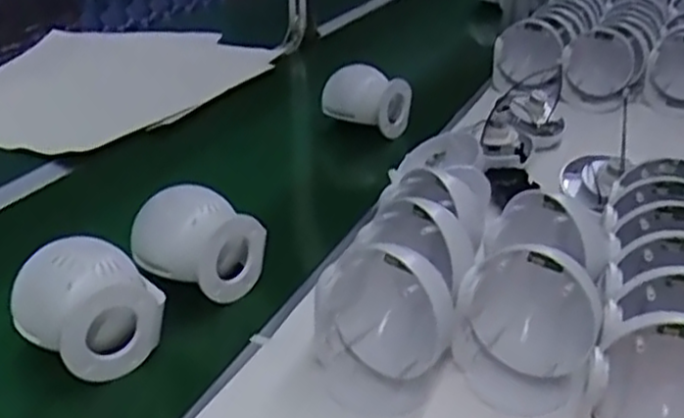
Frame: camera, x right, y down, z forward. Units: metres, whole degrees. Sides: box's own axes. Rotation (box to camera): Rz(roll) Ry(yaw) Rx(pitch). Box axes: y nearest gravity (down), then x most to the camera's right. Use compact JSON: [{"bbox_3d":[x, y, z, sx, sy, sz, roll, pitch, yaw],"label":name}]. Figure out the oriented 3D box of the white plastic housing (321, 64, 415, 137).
[{"bbox_3d":[0.038,-0.172,1.159,0.126,0.091,0.070,15,27,30],"label":"white plastic housing"}]

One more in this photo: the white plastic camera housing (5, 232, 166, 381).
[{"bbox_3d":[-0.217,0.084,0.651,0.094,0.088,0.105,18,29,35],"label":"white plastic camera housing"}]

